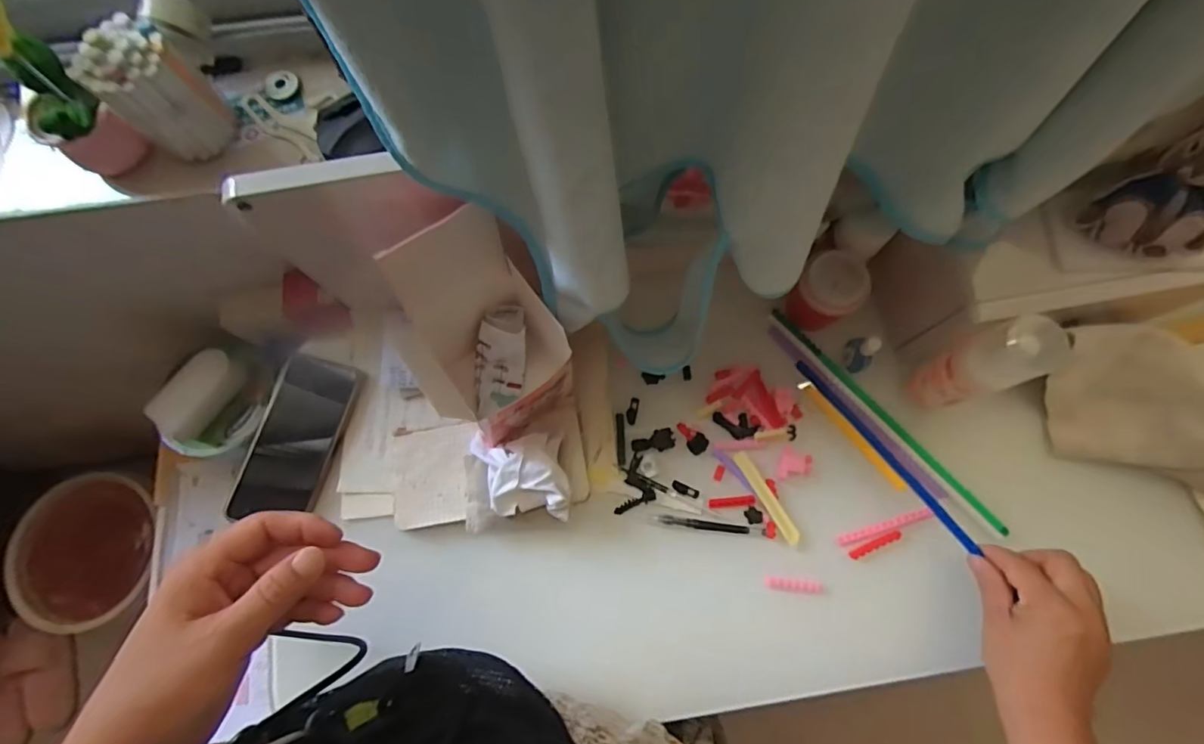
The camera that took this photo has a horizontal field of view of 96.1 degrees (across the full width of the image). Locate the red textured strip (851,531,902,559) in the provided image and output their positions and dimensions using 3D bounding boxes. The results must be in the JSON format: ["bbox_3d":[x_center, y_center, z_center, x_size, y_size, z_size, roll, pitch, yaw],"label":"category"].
[{"bbox_3d":[0.241,0.152,0.477,0.047,0.006,0.009,-21,76,-4],"label":"red textured strip"}]

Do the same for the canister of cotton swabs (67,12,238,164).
[{"bbox_3d":[-0.307,-0.193,0.370,0.066,0.076,0.058,38,79,10],"label":"canister of cotton swabs"}]

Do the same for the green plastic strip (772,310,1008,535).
[{"bbox_3d":[0.260,0.041,0.504,0.012,0.006,0.273,-41,78,-9],"label":"green plastic strip"}]

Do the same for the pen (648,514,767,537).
[{"bbox_3d":[0.094,0.137,0.482,0.102,0.004,0.009,7,75,3],"label":"pen"}]

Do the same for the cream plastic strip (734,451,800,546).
[{"bbox_3d":[0.147,0.113,0.486,0.014,0.004,0.091,-30,76,-7],"label":"cream plastic strip"}]

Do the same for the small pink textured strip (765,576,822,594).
[{"bbox_3d":[0.167,0.186,0.472,0.048,0.004,0.011,6,75,3],"label":"small pink textured strip"}]

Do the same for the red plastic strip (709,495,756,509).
[{"bbox_3d":[0.117,0.117,0.486,0.041,0.004,0.010,-4,75,0],"label":"red plastic strip"}]

